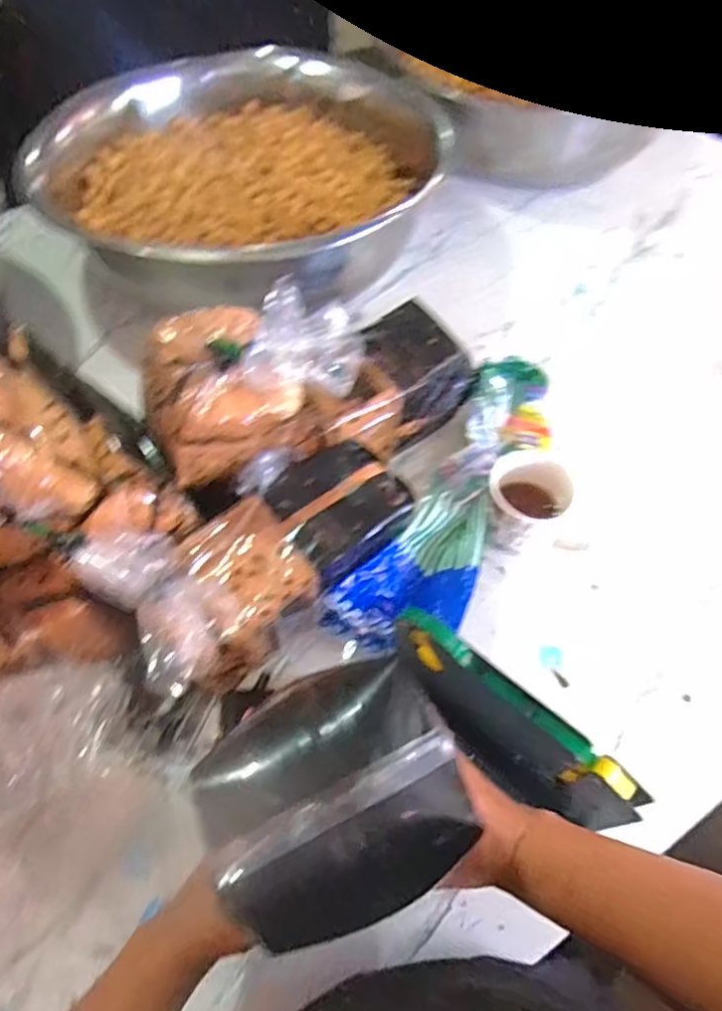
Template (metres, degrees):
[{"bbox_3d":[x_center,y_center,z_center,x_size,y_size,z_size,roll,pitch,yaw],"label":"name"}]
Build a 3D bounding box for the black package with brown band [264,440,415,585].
[{"bbox_3d":[-0.023,0.001,0.594,0.123,0.048,0.105,-36,64,-19],"label":"black package with brown band"}]

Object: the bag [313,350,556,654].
[{"bbox_3d":[0.114,-0.007,0.661,0.117,0.056,0.383,28,63,17],"label":"bag"}]

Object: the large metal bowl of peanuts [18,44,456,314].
[{"bbox_3d":[-0.148,-0.486,0.904,0.525,0.145,0.441,14,60,10],"label":"large metal bowl of peanuts"}]

